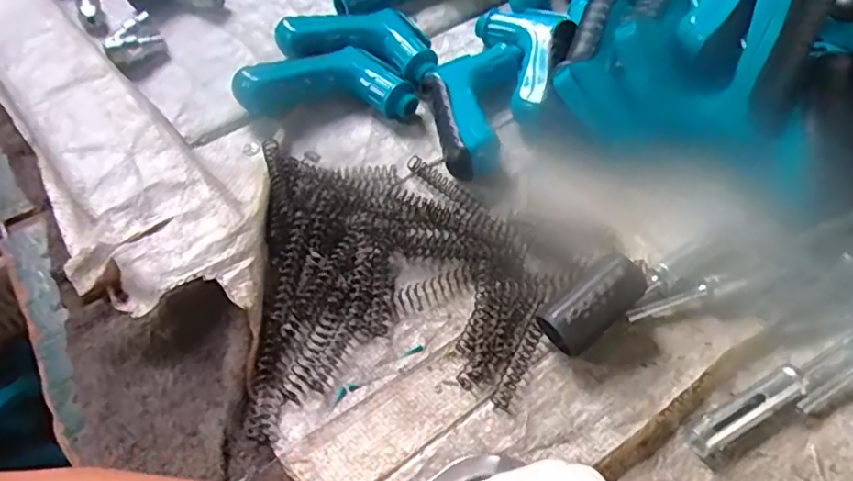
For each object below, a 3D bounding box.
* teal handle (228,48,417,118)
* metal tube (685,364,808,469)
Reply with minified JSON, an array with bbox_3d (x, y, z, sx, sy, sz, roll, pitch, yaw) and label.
[{"bbox_3d":[-0.081,-0.132,0.506,0.148,0.035,0.067,3,56,5],"label":"teal handle"},{"bbox_3d":[0.181,0.097,0.343,0.078,0.013,0.020,-31,59,-17],"label":"metal tube"}]

